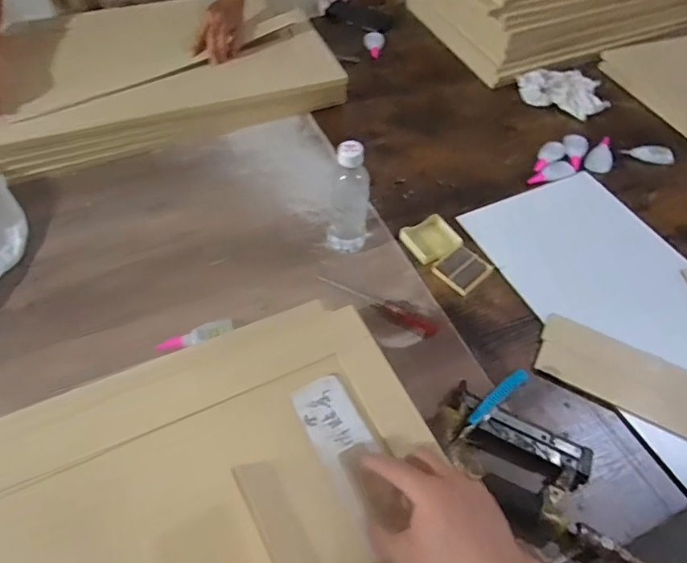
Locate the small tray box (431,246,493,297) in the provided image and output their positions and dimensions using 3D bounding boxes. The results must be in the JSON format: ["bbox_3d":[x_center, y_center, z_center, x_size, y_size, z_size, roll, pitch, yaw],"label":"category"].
[{"bbox_3d":[0.190,-0.018,0.772,0.083,0.014,0.068,-34,63,-24],"label":"small tray box"}]

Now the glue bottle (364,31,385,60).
[{"bbox_3d":[0.072,-0.559,1.144,0.048,0.036,0.081,4,55,-1],"label":"glue bottle"}]

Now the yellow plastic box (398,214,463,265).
[{"bbox_3d":[0.148,-0.073,0.805,0.081,0.026,0.077,-22,59,-18],"label":"yellow plastic box"}]

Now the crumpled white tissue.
[{"bbox_3d":[0.475,-0.414,1.040,0.191,0.039,0.110,21,56,9],"label":"crumpled white tissue"}]

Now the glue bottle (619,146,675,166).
[{"bbox_3d":[0.605,-0.254,0.957,0.108,0.021,0.030,9,55,3],"label":"glue bottle"}]

